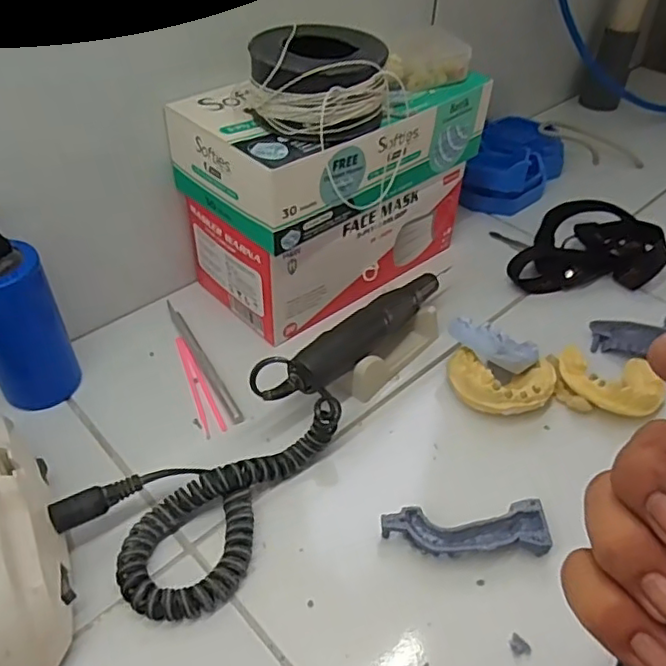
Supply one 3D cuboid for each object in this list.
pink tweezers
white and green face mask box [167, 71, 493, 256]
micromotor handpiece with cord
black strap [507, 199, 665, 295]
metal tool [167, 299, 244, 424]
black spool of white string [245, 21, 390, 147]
[{"bbox_3d":[-0.095,0.034,0.417,0.014,0.005,0.092,-17,47,-20],"label":"pink tweezers"},{"bbox_3d":[0.009,-0.140,0.426,0.220,0.065,0.105,-26,50,-27],"label":"white and green face mask box"},{"bbox_3d":[-0.028,0.036,0.375,0.086,0.052,0.280,26,48,23],"label":"micromotor handpiece with cord"},{"bbox_3d":[0.229,-0.073,0.523,0.105,0.032,0.148,26,48,23],"label":"black strap"},{"bbox_3d":[-0.095,0.017,0.432,0.009,0.007,0.132,-21,48,-23],"label":"metal tool"},{"bbox_3d":[-0.008,-0.152,0.364,0.085,0.046,0.073,4,43,1],"label":"black spool of white string"}]

